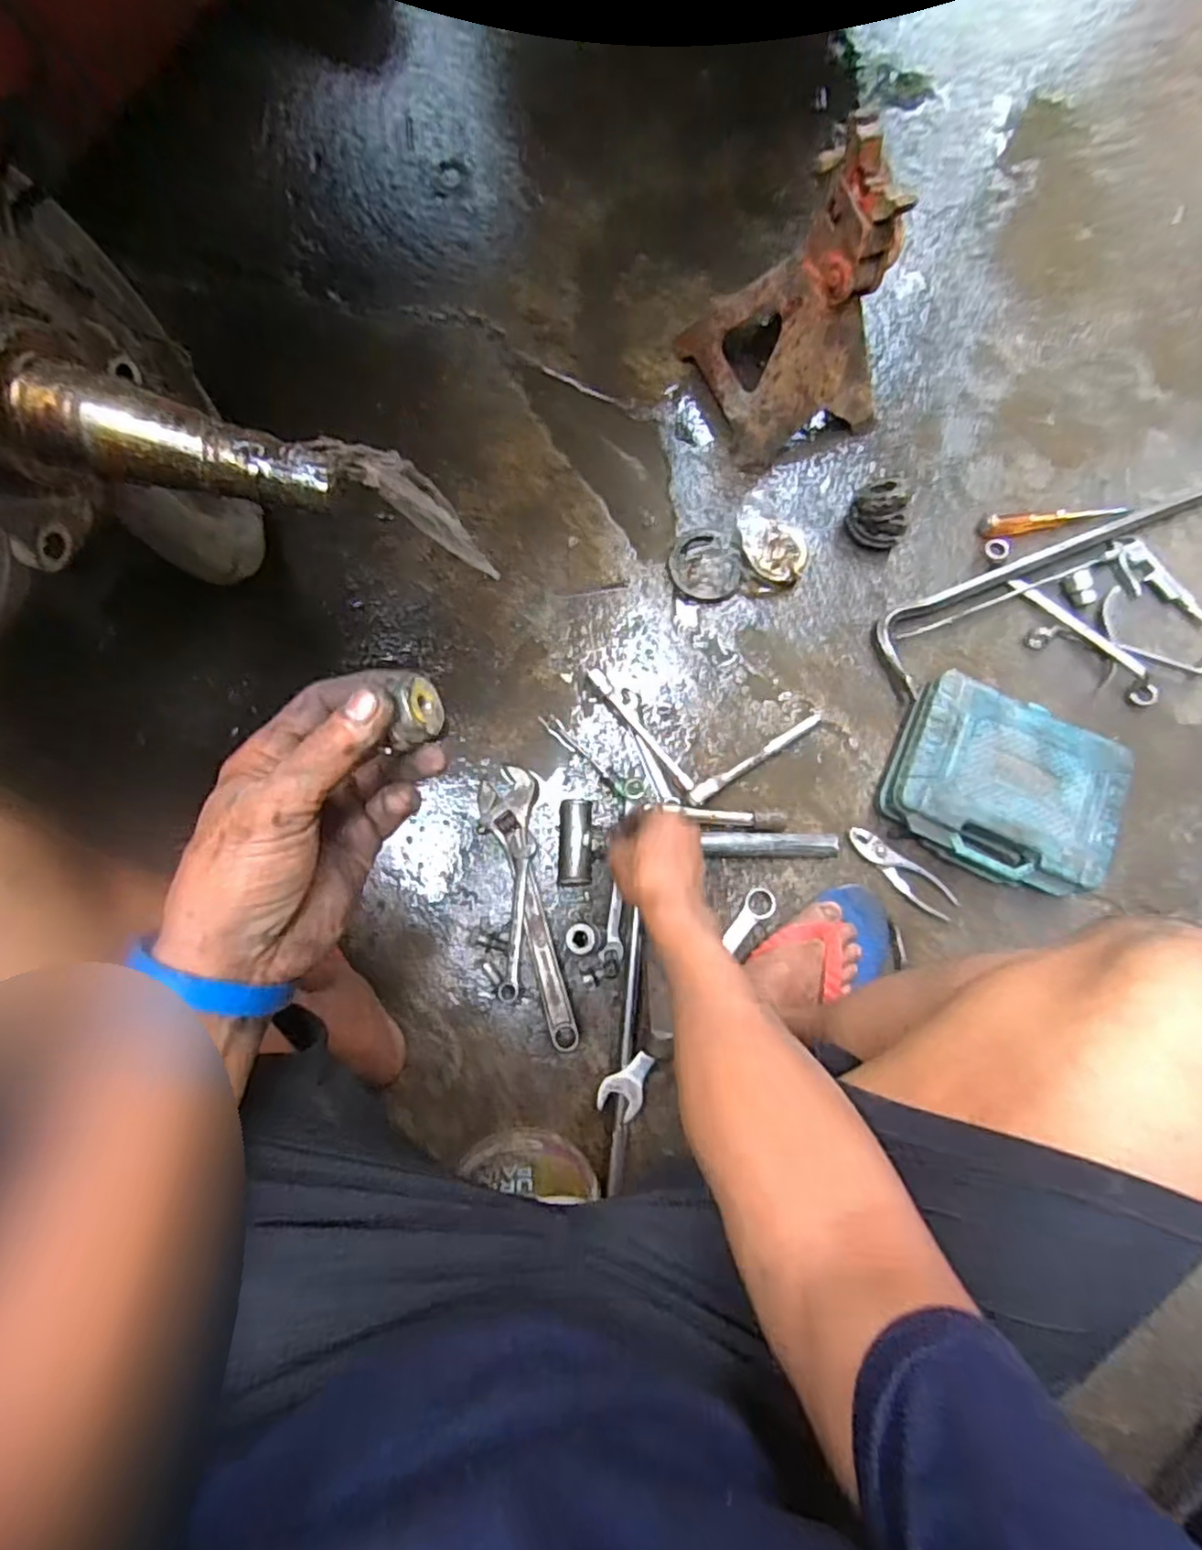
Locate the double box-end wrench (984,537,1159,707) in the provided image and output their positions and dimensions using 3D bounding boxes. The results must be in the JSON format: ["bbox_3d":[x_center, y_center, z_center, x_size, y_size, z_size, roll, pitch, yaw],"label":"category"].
[{"bbox_3d":[0.573,-0.187,0.834,0.276,0.019,0.036,44,82,1],"label":"double box-end wrench"}]

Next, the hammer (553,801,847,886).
[{"bbox_3d":[0.109,0.081,0.755,0.307,0.029,0.089,3,83,-4],"label":"hammer"}]

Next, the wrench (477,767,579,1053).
[{"bbox_3d":[-0.075,0.138,0.730,0.068,0.032,0.296,-13,84,-6],"label":"wrench"}]

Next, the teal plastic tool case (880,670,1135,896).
[{"bbox_3d":[0.450,0.014,0.773,0.242,0.063,0.194,26,82,-1],"label":"teal plastic tool case"}]

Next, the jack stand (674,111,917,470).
[{"bbox_3d":[0.219,-0.498,0.727,0.168,0.258,0.200,-29,86,-7],"label":"jack stand"}]

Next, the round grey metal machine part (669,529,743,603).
[{"bbox_3d":[0.124,-0.249,0.808,0.083,0.015,0.087,1,83,-5],"label":"round grey metal machine part"}]

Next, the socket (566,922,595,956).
[{"bbox_3d":[-0.022,0.171,0.724,0.030,0.041,0.032,1,82,-6],"label":"socket"}]

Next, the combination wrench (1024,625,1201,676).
[{"bbox_3d":[0.637,-0.150,0.831,0.247,0.012,0.028,8,83,-4],"label":"combination wrench"}]

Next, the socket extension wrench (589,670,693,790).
[{"bbox_3d":[0.045,-0.052,0.773,0.015,0.014,0.170,-40,88,-8],"label":"socket extension wrench"}]

